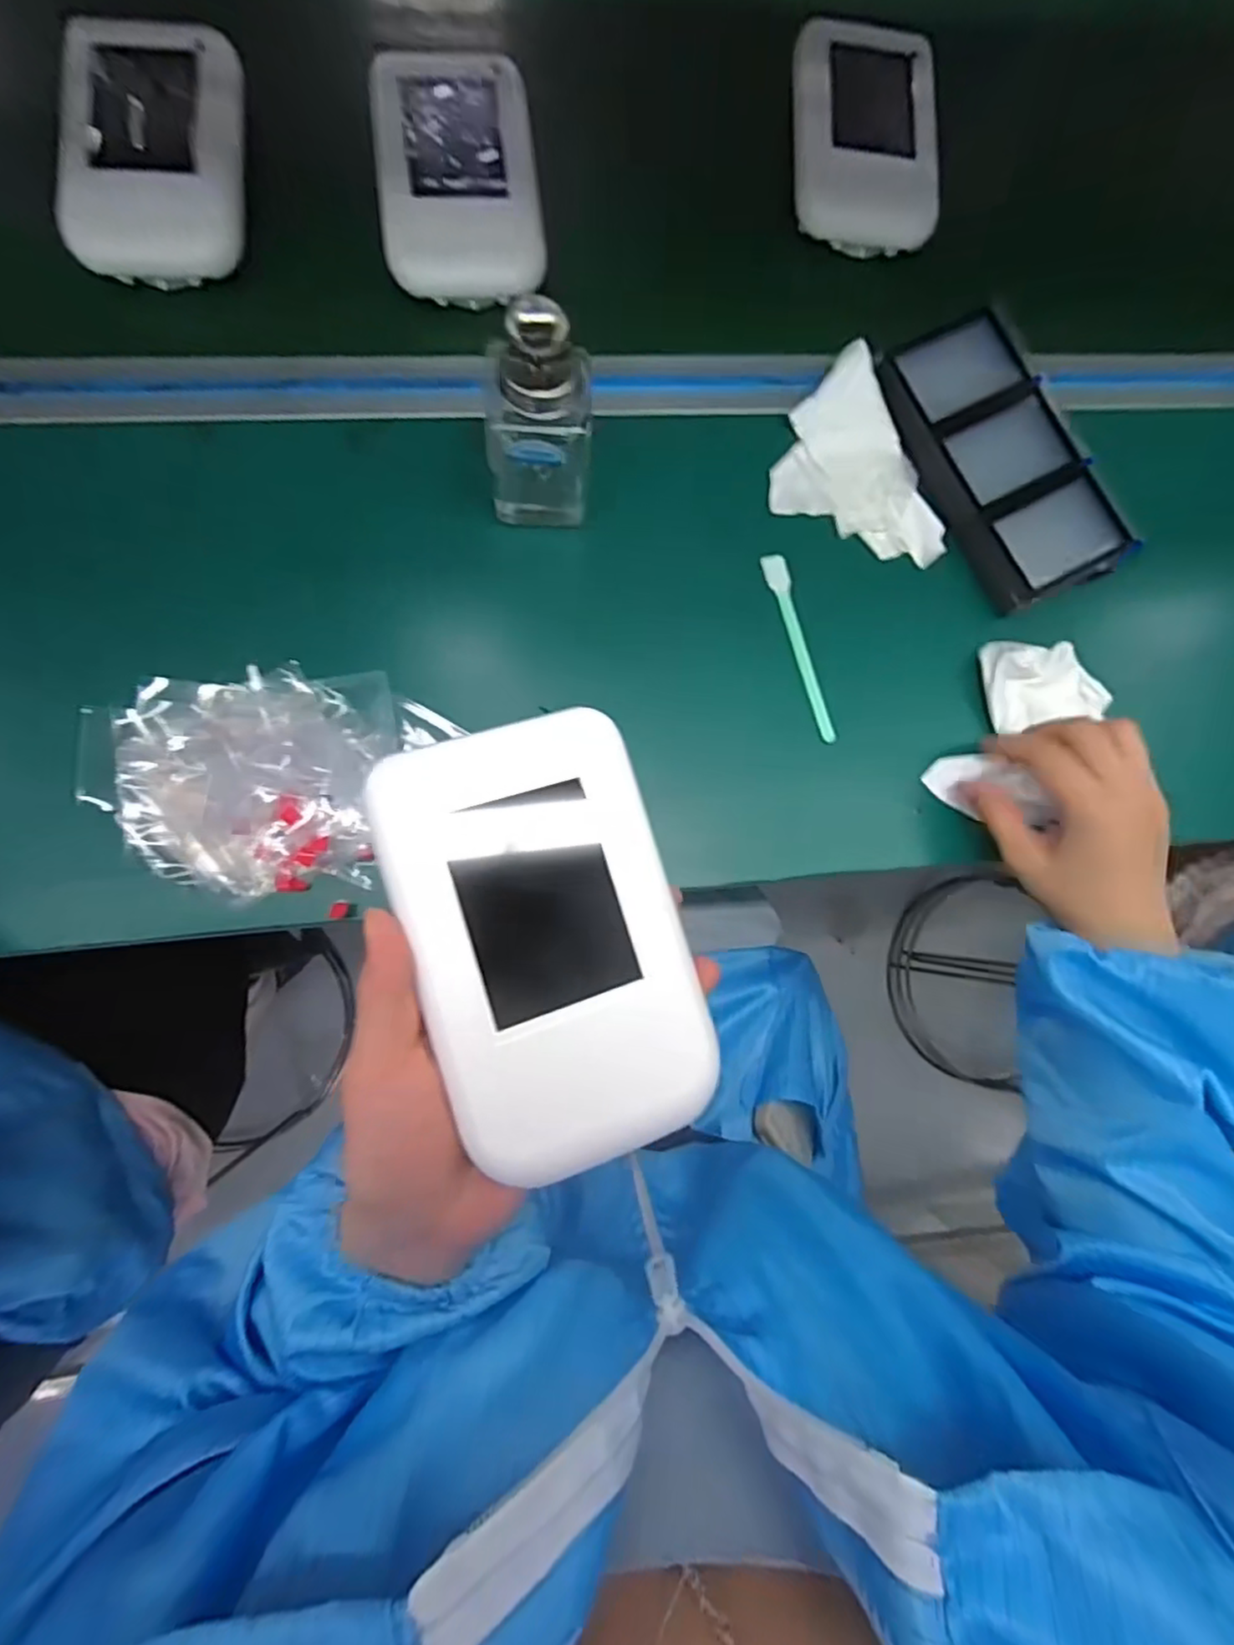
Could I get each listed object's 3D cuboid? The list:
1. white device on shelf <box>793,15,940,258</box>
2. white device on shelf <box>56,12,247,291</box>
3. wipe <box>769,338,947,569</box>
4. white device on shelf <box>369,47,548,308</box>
[{"bbox_3d":[0.165,-0.463,0.448,0.092,0.021,0.151,-2,85,-6],"label":"white device on shelf"},{"bbox_3d":[-0.276,-0.404,0.396,0.098,0.022,0.161,-2,85,-6],"label":"white device on shelf"},{"bbox_3d":[0.166,-0.230,0.421,0.114,0.019,0.103,23,83,-4],"label":"wipe"},{"bbox_3d":[-0.098,-0.400,0.415,0.096,0.021,0.153,-7,86,-7],"label":"white device on shelf"}]

